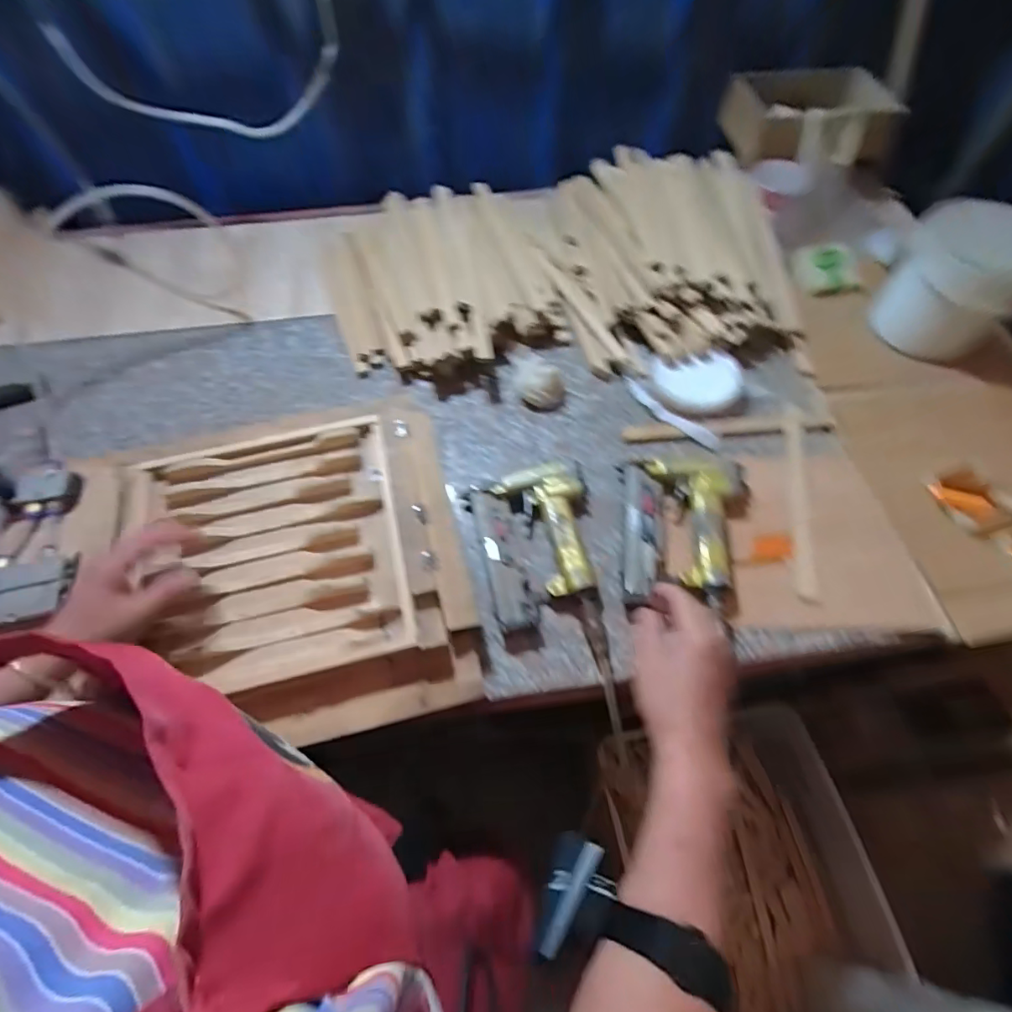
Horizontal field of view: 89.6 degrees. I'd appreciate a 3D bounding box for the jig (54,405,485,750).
[{"bbox_3d":[-0.254,0.059,0.556,0.401,0.040,0.362,-14,62,-6],"label":"jig"}]

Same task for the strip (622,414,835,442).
[{"bbox_3d":[0.298,-0.106,0.679,0.281,0.006,0.023,-4,61,-1],"label":"strip"}]

